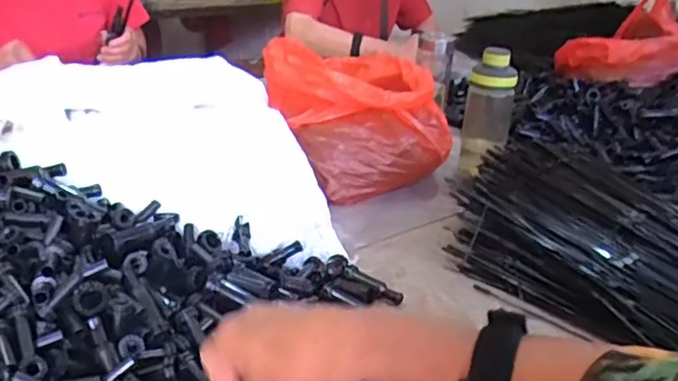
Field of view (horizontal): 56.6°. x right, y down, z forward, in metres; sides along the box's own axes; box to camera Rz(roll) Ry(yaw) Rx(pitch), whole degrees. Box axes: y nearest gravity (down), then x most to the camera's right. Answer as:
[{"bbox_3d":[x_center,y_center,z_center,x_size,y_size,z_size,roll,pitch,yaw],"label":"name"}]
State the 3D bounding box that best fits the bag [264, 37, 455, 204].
[{"bbox_3d":[0.023,-0.118,0.969,0.256,0.172,0.295,-1,24,-10],"label":"bag"}]

